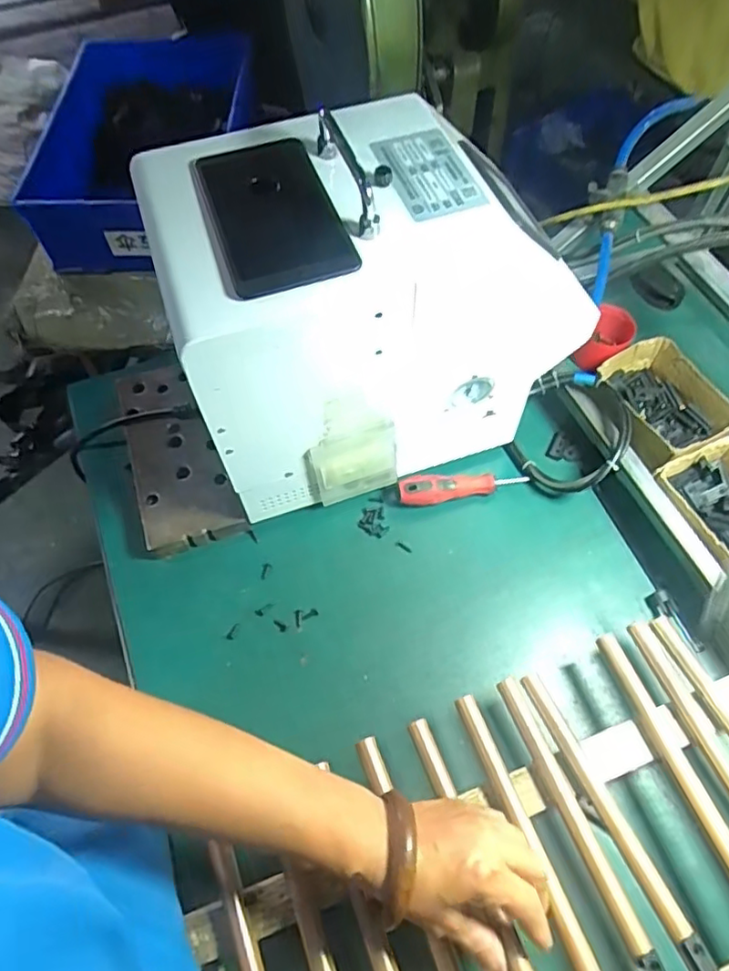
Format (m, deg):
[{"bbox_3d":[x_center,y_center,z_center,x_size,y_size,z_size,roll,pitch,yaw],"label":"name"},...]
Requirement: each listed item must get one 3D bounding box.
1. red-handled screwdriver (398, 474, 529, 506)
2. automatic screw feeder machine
[{"bbox_3d":[0.105,0.002,0.640,0.136,0.035,0.028,-4,61,0],"label":"red-handled screwdriver"},{"bbox_3d":[0.000,-0.162,0.595,0.340,0.298,0.233,-17,62,-8],"label":"automatic screw feeder machine"}]

